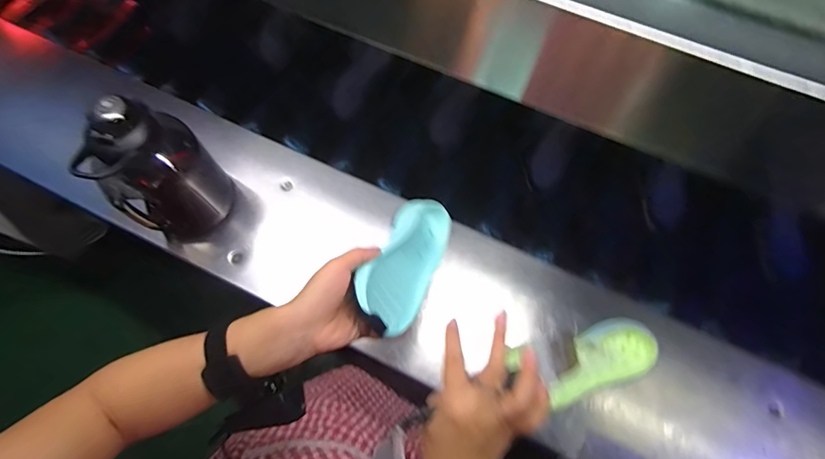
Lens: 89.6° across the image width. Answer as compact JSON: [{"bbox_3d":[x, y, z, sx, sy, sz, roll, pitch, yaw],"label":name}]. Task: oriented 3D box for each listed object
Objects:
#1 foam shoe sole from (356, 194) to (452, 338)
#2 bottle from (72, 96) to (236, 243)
[{"bbox_3d":[-0.003,0.036,0.441,0.028,0.084,0.179,-15,31,34],"label":"foam shoe sole"},{"bbox_3d":[-0.343,-0.073,0.564,0.093,0.226,0.123,35,72,14],"label":"bottle"}]

